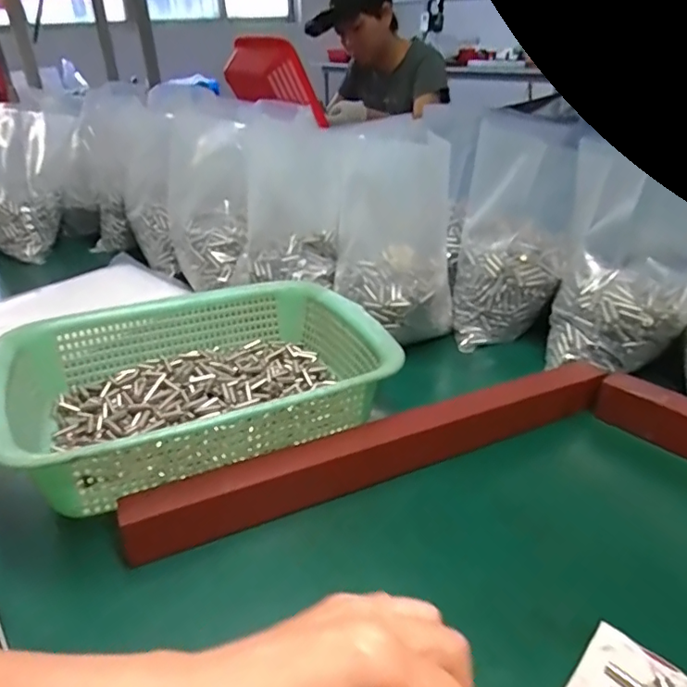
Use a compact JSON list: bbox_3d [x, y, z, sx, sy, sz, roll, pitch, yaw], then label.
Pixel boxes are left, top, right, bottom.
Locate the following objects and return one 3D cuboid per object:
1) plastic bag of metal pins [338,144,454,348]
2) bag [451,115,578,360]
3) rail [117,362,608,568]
[{"bbox_3d":[0.054,-0.097,0.538,0.115,0.188,0.076,-3,31,-2],"label":"plastic bag of metal pins"},{"bbox_3d":[0.181,-0.111,0.560,0.109,0.211,0.095,0,31,4],"label":"bag"},{"bbox_3d":[0.034,0.080,0.407,0.379,0.042,0.027,-14,33,-19],"label":"rail"}]

